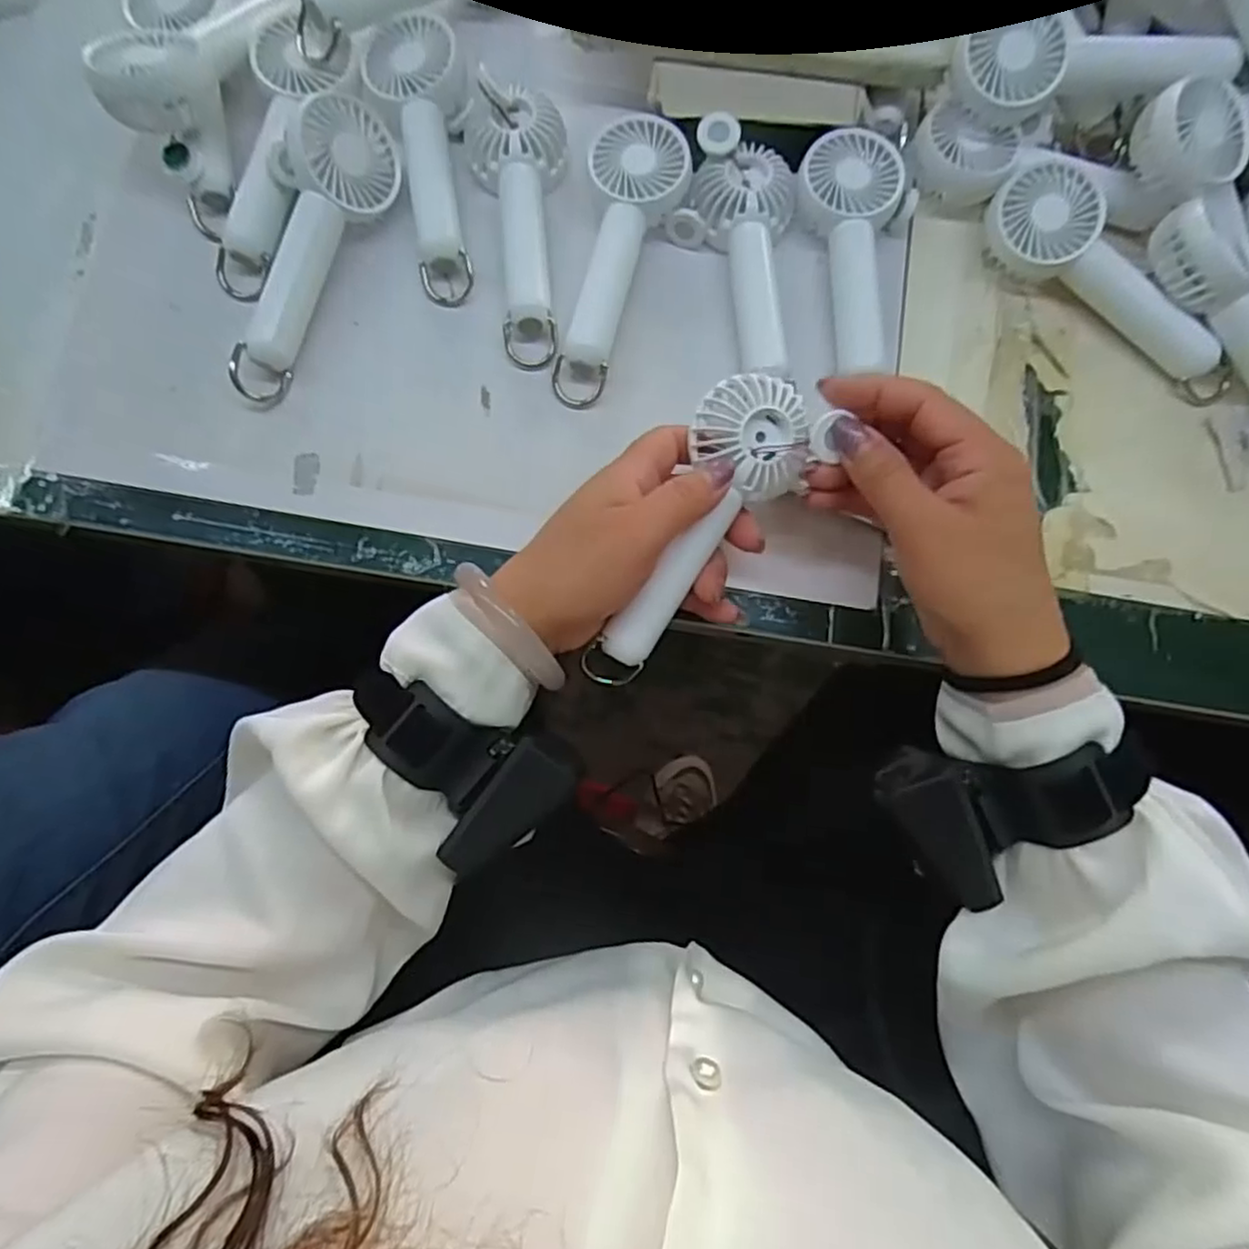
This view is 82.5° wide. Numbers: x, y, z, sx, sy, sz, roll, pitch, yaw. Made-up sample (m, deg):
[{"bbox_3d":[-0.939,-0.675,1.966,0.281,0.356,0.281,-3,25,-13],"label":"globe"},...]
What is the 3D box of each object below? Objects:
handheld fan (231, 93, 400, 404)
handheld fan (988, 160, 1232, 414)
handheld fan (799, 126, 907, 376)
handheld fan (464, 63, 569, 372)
[{"bbox_3d":[-0.169,-0.202,0.378,0.057,0.045,0.166,12,77,1],"label":"handheld fan"},{"bbox_3d":[0.277,-0.193,0.396,0.162,0.039,0.057,37,78,7],"label":"handheld fan"},{"bbox_3d":[0.123,-0.208,0.401,0.056,0.035,0.133,8,77,0],"label":"handheld fan"},{"bbox_3d":[-0.059,-0.223,0.390,0.055,0.034,0.152,-2,77,-2],"label":"handheld fan"}]

